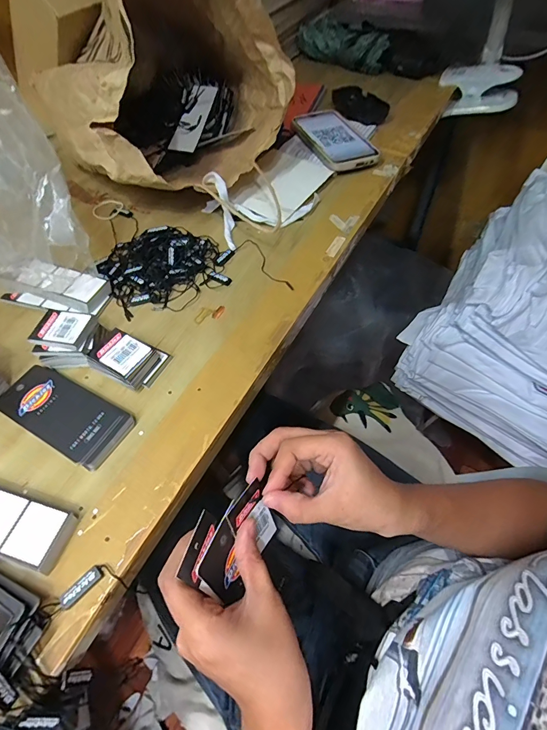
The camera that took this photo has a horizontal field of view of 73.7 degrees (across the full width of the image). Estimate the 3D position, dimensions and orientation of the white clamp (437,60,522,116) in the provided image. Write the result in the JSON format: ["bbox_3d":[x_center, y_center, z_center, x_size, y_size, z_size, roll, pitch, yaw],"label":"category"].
[{"bbox_3d":[0.368,-0.496,0.658,0.133,0.070,0.047,22,59,13],"label":"white clamp"}]

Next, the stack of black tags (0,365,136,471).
[{"bbox_3d":[-0.181,0.040,0.314,0.118,0.012,0.053,25,61,18],"label":"stack of black tags"}]

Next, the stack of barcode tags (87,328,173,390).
[{"bbox_3d":[-0.137,-0.006,0.338,0.064,0.021,0.046,21,60,16],"label":"stack of barcode tags"}]

